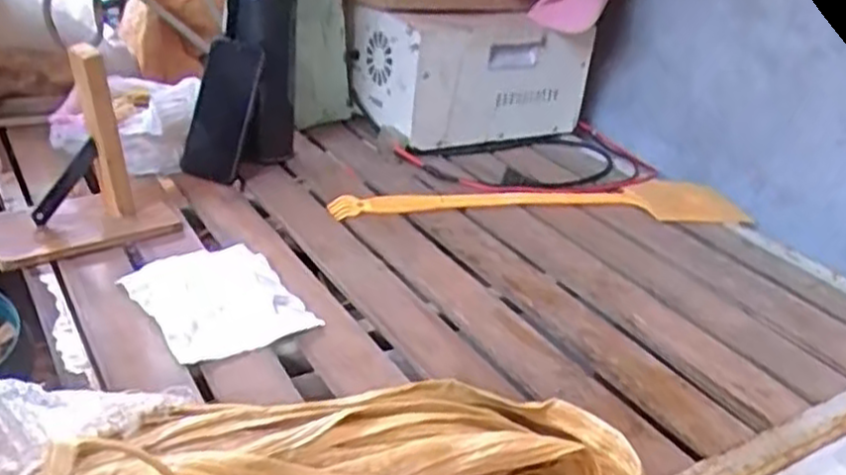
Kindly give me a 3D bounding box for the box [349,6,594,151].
[{"bbox_3d":[0.061,-0.246,1.145,0.304,0.185,0.206,-13,34,-32],"label":"box"}]

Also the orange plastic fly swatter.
[{"bbox_3d":[0.151,-0.045,0.950,0.533,0.018,0.118,-2,30,-15],"label":"orange plastic fly swatter"}]

